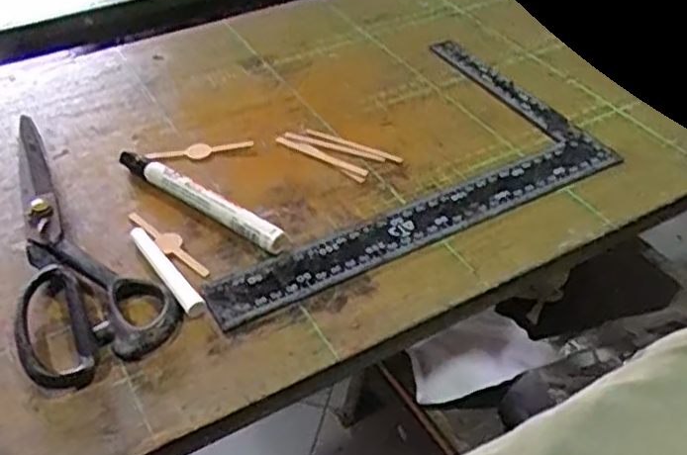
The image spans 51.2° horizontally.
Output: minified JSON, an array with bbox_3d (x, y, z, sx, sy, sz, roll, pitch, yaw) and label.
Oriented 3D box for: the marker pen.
[{"bbox_3d":[-0.100,-0.022,0.481,0.153,0.015,0.016,28,49,28],"label":"marker pen"}]

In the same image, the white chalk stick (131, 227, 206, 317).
[{"bbox_3d":[-0.107,0.024,0.431,0.013,0.007,0.084,-25,47,-25],"label":"white chalk stick"}]

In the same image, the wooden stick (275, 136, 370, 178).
[{"bbox_3d":[-0.016,-0.053,0.526,0.079,0.004,0.010,26,48,26],"label":"wooden stick"}]

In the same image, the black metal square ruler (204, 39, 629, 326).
[{"bbox_3d":[0.018,-0.053,0.527,0.310,0.004,0.200,-21,46,-22],"label":"black metal square ruler"}]

